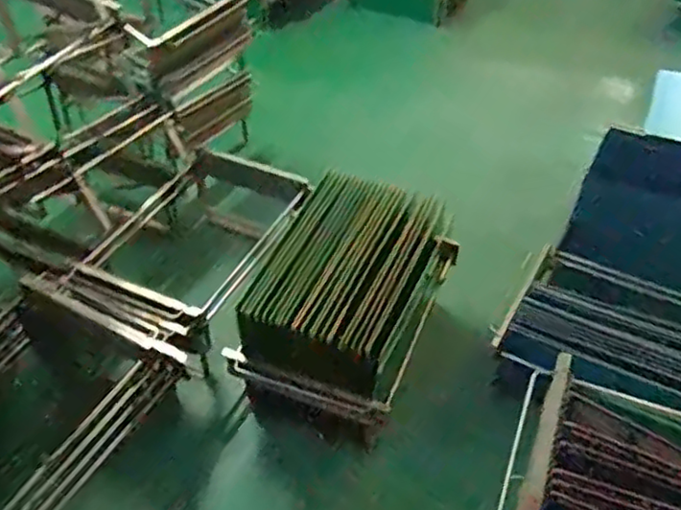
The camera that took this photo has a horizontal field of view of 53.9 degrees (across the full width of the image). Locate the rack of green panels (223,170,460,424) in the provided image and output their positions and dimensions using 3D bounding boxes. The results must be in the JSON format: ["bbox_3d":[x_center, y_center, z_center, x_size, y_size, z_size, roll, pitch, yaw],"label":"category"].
[{"bbox_3d":[0.017,0.096,1.774,0.401,0.305,0.605,20,48,19],"label":"rack of green panels"}]

